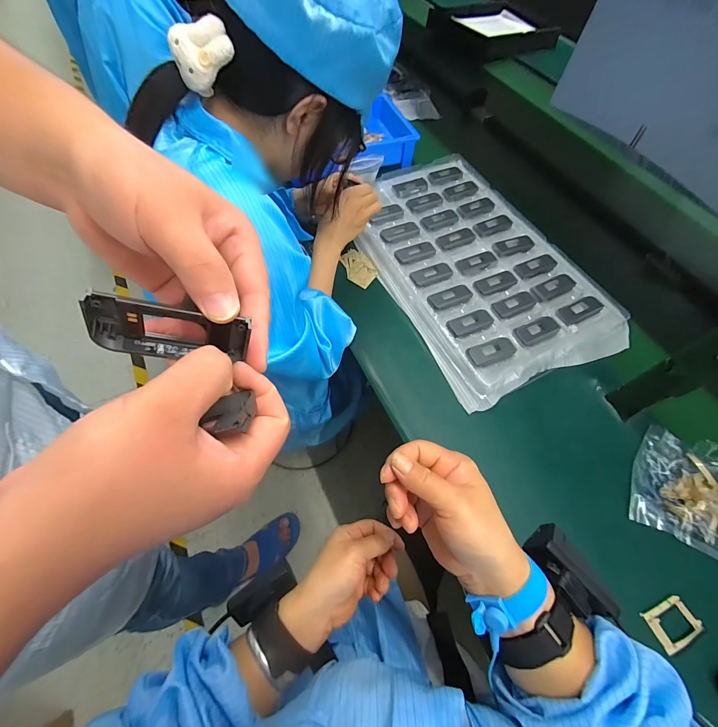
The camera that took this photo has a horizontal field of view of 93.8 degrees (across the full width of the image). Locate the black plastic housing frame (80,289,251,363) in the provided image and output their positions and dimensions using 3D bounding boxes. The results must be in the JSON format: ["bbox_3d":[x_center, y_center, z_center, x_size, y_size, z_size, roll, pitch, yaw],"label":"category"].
[{"bbox_3d":[-0.099,-0.018,0.180,0.074,0.034,0.016,6,58,-25],"label":"black plastic housing frame"}]

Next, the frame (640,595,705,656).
[{"bbox_3d":[0.362,0.300,0.387,0.055,0.007,0.040,-23,64,-9],"label":"frame"}]

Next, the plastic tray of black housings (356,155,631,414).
[{"bbox_3d":[0.208,-0.200,0.637,0.334,0.051,0.532,-20,64,-15],"label":"plastic tray of black housings"}]

